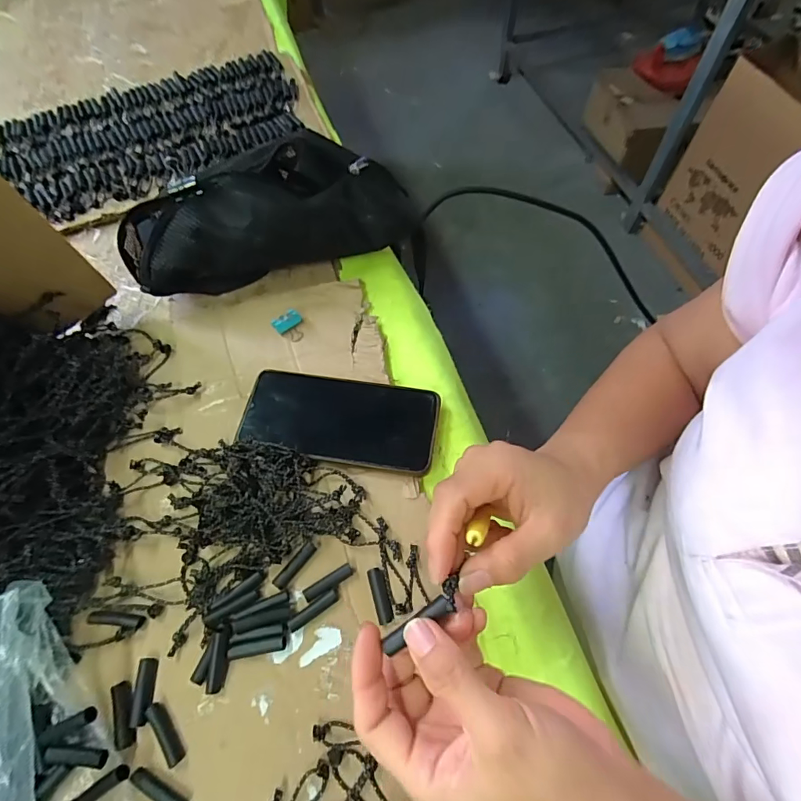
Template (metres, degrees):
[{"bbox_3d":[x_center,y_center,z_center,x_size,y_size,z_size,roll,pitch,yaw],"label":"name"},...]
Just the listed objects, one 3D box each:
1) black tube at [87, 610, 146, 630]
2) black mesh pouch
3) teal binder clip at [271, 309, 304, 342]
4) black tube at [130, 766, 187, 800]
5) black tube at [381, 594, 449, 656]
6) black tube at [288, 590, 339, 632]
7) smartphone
[{"bbox_3d":[-0.199,0.153,0.305,0.039,0.006,0.009,4,63,6],"label":"black tube"},{"bbox_3d":[-0.127,-0.177,0.425,0.278,0.098,0.083,-18,63,-5],"label":"black mesh pouch"},{"bbox_3d":[-0.106,-0.072,0.420,0.027,0.011,0.034,-39,67,-15],"label":"teal binder clip"},{"bbox_3d":[-0.144,0.233,0.261,0.038,0.006,0.009,25,67,16],"label":"black tube"},{"bbox_3d":[0.008,0.104,0.204,0.035,0.008,0.009,-40,66,1],"label":"black tube"},{"bbox_3d":[-0.061,0.145,0.304,0.038,0.007,0.009,-32,65,-12],"label":"black tube"},{"bbox_3d":[-0.050,0.015,0.368,0.160,0.014,0.075,7,64,8],"label":"smartphone"}]

